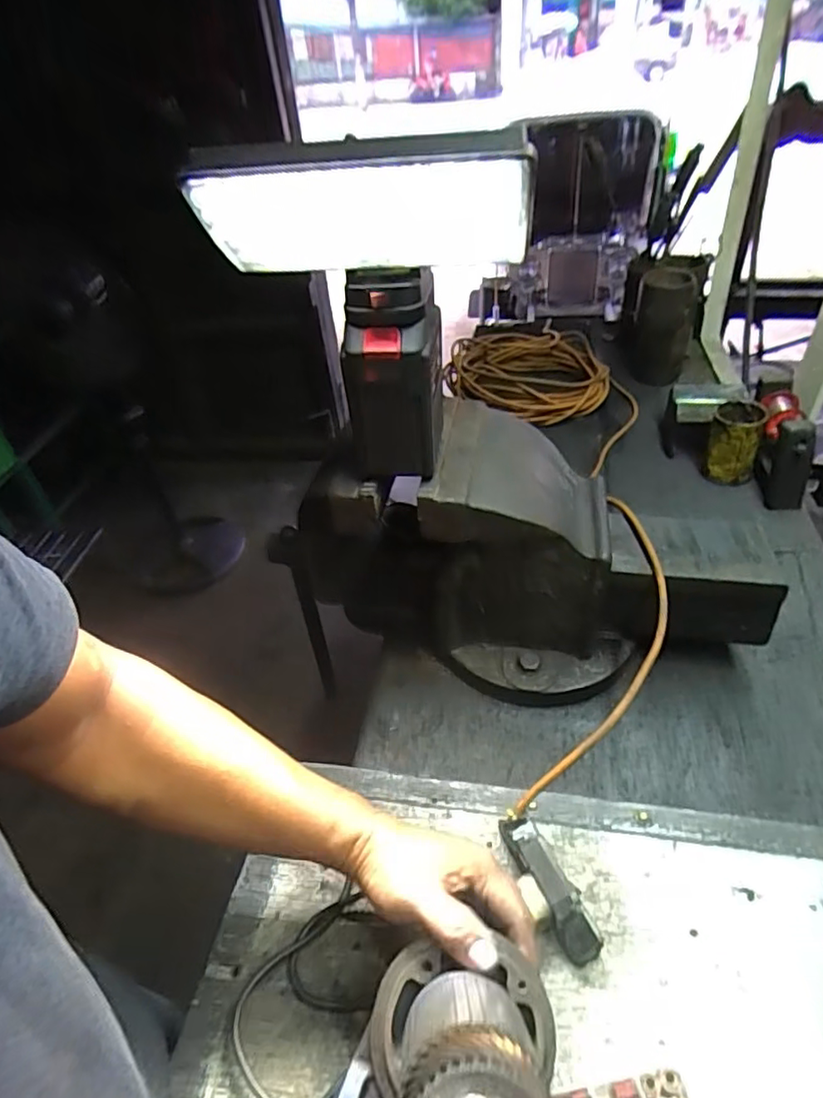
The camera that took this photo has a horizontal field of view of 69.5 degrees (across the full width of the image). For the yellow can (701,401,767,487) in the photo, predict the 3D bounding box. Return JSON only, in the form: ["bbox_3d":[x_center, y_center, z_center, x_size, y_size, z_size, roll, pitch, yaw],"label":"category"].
[{"bbox_3d":[0.510,-0.168,0.943,0.071,0.104,0.076,16,46,23],"label":"yellow can"}]

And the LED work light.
[{"bbox_3d":[-0.030,-0.223,0.394,0.211,0.115,0.022,-2,81,5],"label":"LED work light"}]

